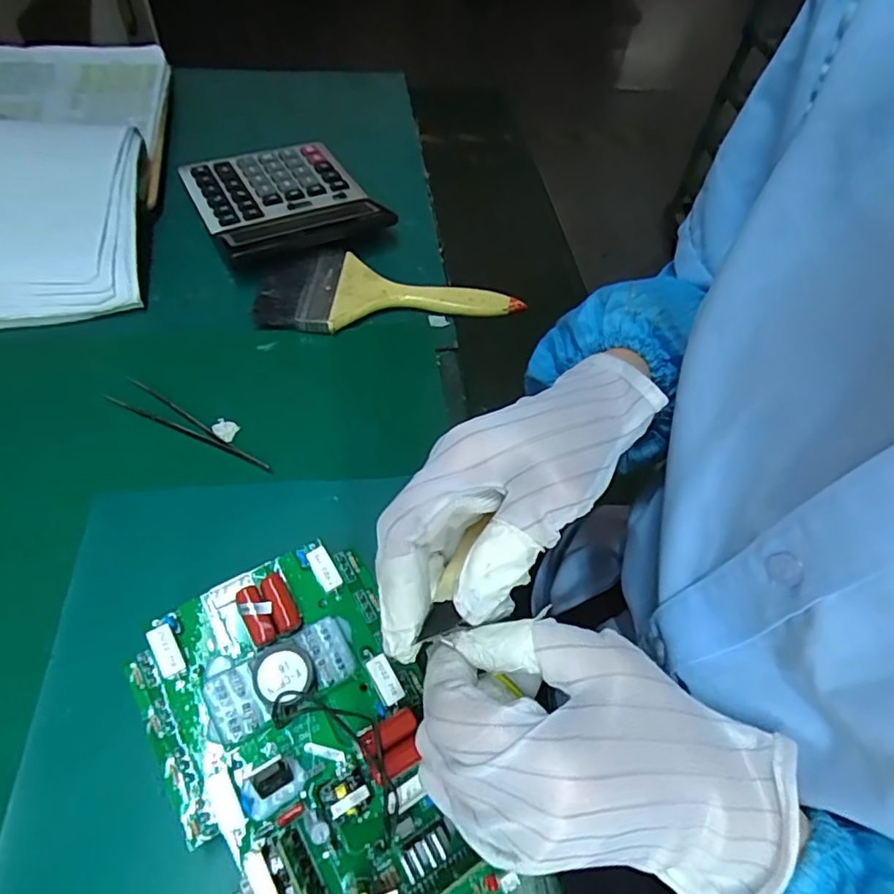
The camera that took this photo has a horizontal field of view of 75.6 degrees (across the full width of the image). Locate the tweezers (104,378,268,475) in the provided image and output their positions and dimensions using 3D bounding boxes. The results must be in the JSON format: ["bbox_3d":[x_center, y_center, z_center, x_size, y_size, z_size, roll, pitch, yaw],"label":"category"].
[{"bbox_3d":[-0.175,-0.012,0.386,0.129,0.004,0.020,29,57,15],"label":"tweezers"}]

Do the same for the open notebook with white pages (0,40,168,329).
[{"bbox_3d":[-0.402,-0.268,0.510,0.266,0.063,0.417,-8,56,-11],"label":"open notebook with white pages"}]

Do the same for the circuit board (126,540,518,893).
[{"bbox_3d":[-0.057,0.134,0.247,0.109,0.031,0.175,-25,73,-21],"label":"circuit board"}]

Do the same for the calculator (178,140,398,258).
[{"bbox_3d":[-0.147,-0.226,0.519,0.141,0.023,0.169,-22,59,-20],"label":"calculator"}]

